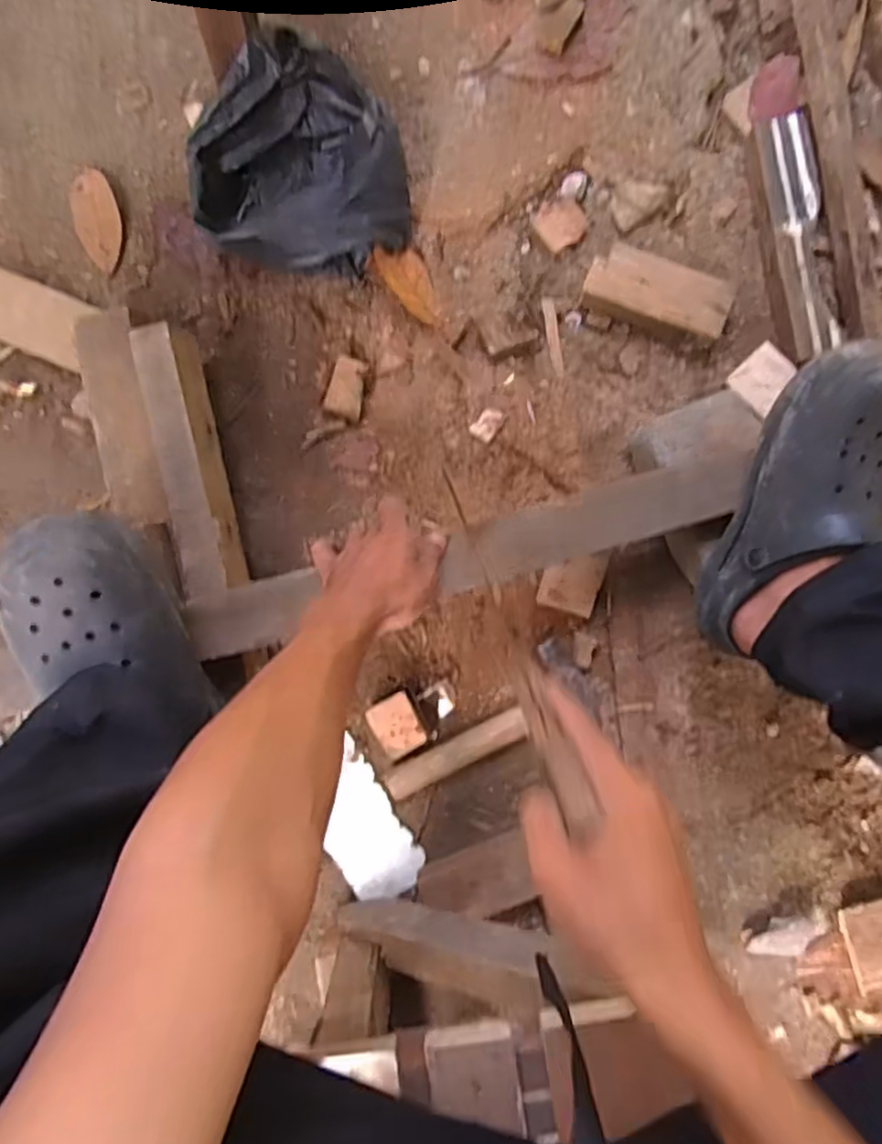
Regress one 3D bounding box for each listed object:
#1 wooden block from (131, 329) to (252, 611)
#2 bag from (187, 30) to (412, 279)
[{"bbox_3d":[-0.224,-0.095,0.624,0.050,0.054,0.232,-10,89,-4],"label":"wooden block"},{"bbox_3d":[-0.132,-0.388,0.663,0.197,0.078,0.194,-5,88,-4],"label":"bag"}]

